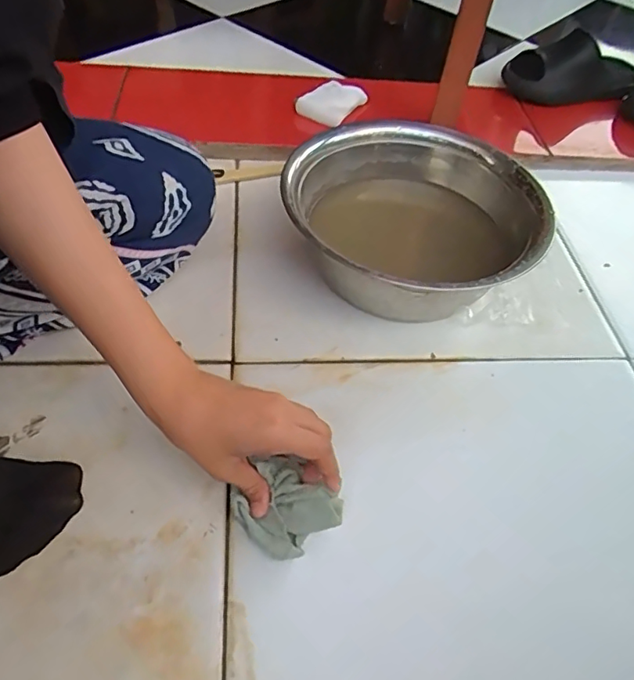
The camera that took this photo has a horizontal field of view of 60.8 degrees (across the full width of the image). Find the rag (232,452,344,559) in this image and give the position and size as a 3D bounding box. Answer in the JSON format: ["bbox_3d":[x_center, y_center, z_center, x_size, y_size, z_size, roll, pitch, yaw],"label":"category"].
[{"bbox_3d":[-0.024,0.122,0.404,0.064,0.025,0.066,-28,59,-26],"label":"rag"}]

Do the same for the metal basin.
[{"bbox_3d":[0.100,-0.118,0.577,0.252,0.107,0.252,3,50,-4],"label":"metal basin"}]

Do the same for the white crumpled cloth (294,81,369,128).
[{"bbox_3d":[0.020,-0.343,0.773,0.071,0.020,0.102,29,53,17],"label":"white crumpled cloth"}]

